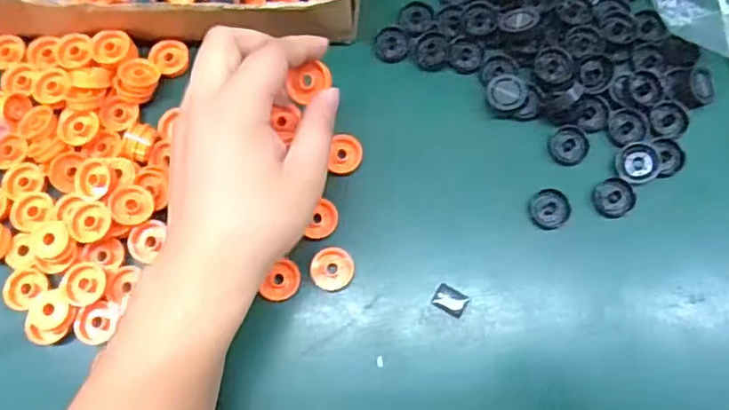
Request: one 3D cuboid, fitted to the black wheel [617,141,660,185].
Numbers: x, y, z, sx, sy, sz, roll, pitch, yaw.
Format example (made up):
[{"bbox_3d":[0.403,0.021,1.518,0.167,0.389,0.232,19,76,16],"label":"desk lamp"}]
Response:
[{"bbox_3d":[0.177,-0.027,0.392,0.024,0.010,0.026,0,73,1],"label":"black wheel"}]

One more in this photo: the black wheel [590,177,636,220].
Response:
[{"bbox_3d":[0.161,-0.005,0.390,0.024,0.008,0.024,0,73,1],"label":"black wheel"}]

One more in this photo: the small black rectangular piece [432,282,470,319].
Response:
[{"bbox_3d":[0.054,0.060,0.379,0.020,0.004,0.014,29,76,9],"label":"small black rectangular piece"}]

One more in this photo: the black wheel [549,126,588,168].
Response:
[{"bbox_3d":[0.134,-0.039,0.398,0.024,0.005,0.025,0,73,1],"label":"black wheel"}]

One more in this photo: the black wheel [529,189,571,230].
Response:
[{"bbox_3d":[0.119,0.003,0.391,0.024,0.006,0.025,0,73,1],"label":"black wheel"}]

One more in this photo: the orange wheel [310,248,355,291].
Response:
[{"bbox_3d":[-0.020,0.040,0.380,0.026,0.007,0.026,0,73,1],"label":"orange wheel"}]

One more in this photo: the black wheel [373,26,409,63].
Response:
[{"bbox_3d":[0.019,-0.112,0.422,0.023,0.004,0.026,-2,73,1],"label":"black wheel"}]

